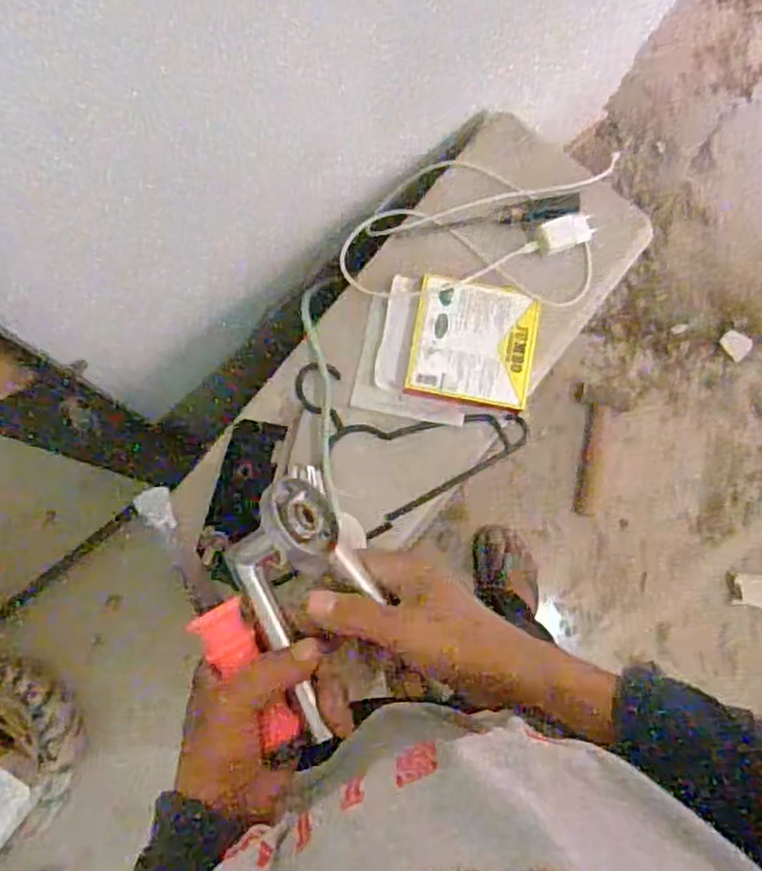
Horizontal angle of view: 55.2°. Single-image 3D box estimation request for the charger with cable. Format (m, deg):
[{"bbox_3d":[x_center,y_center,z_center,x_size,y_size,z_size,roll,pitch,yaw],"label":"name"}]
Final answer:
[{"bbox_3d":[0.112,-0.242,0.857,0.303,0.040,0.194,5,77,3],"label":"charger with cable"}]

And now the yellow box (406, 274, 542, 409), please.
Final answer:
[{"bbox_3d":[0.104,-0.103,0.817,0.132,0.021,0.137,10,82,-2],"label":"yellow box"}]

